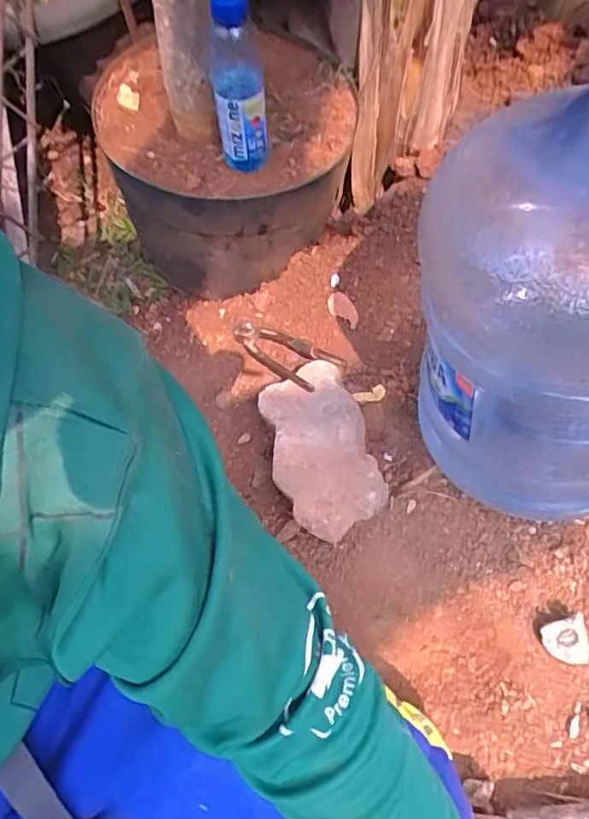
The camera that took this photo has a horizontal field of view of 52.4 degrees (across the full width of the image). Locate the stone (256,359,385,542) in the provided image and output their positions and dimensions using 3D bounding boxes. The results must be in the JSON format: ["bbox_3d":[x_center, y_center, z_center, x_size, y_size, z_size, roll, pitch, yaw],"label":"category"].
[{"bbox_3d":[0.031,0.047,0.727,0.126,0.064,0.213,-19,59,-9],"label":"stone"}]

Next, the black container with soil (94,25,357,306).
[{"bbox_3d":[-0.091,-0.369,0.935,0.361,0.243,0.351,-6,58,0],"label":"black container with soil"}]

